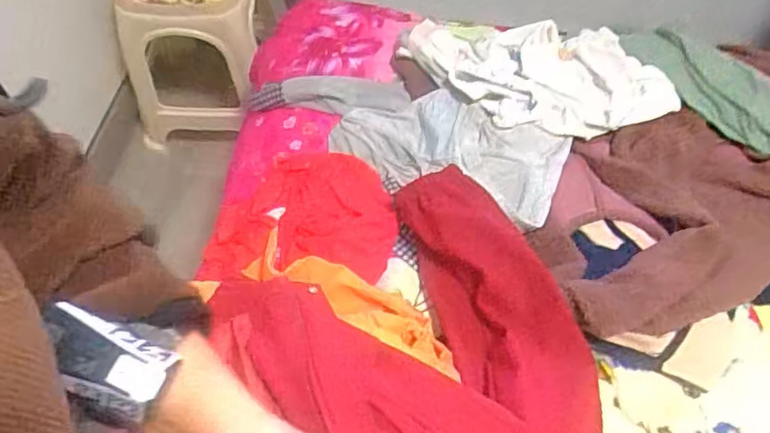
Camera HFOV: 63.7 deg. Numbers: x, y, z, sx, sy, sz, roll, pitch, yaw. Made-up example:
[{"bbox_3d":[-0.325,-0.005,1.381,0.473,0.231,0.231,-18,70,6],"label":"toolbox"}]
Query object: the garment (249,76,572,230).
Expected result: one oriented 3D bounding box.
[{"bbox_3d":[0.008,-0.134,0.946,0.516,0.056,0.146,22,61,26],"label":"garment"}]

